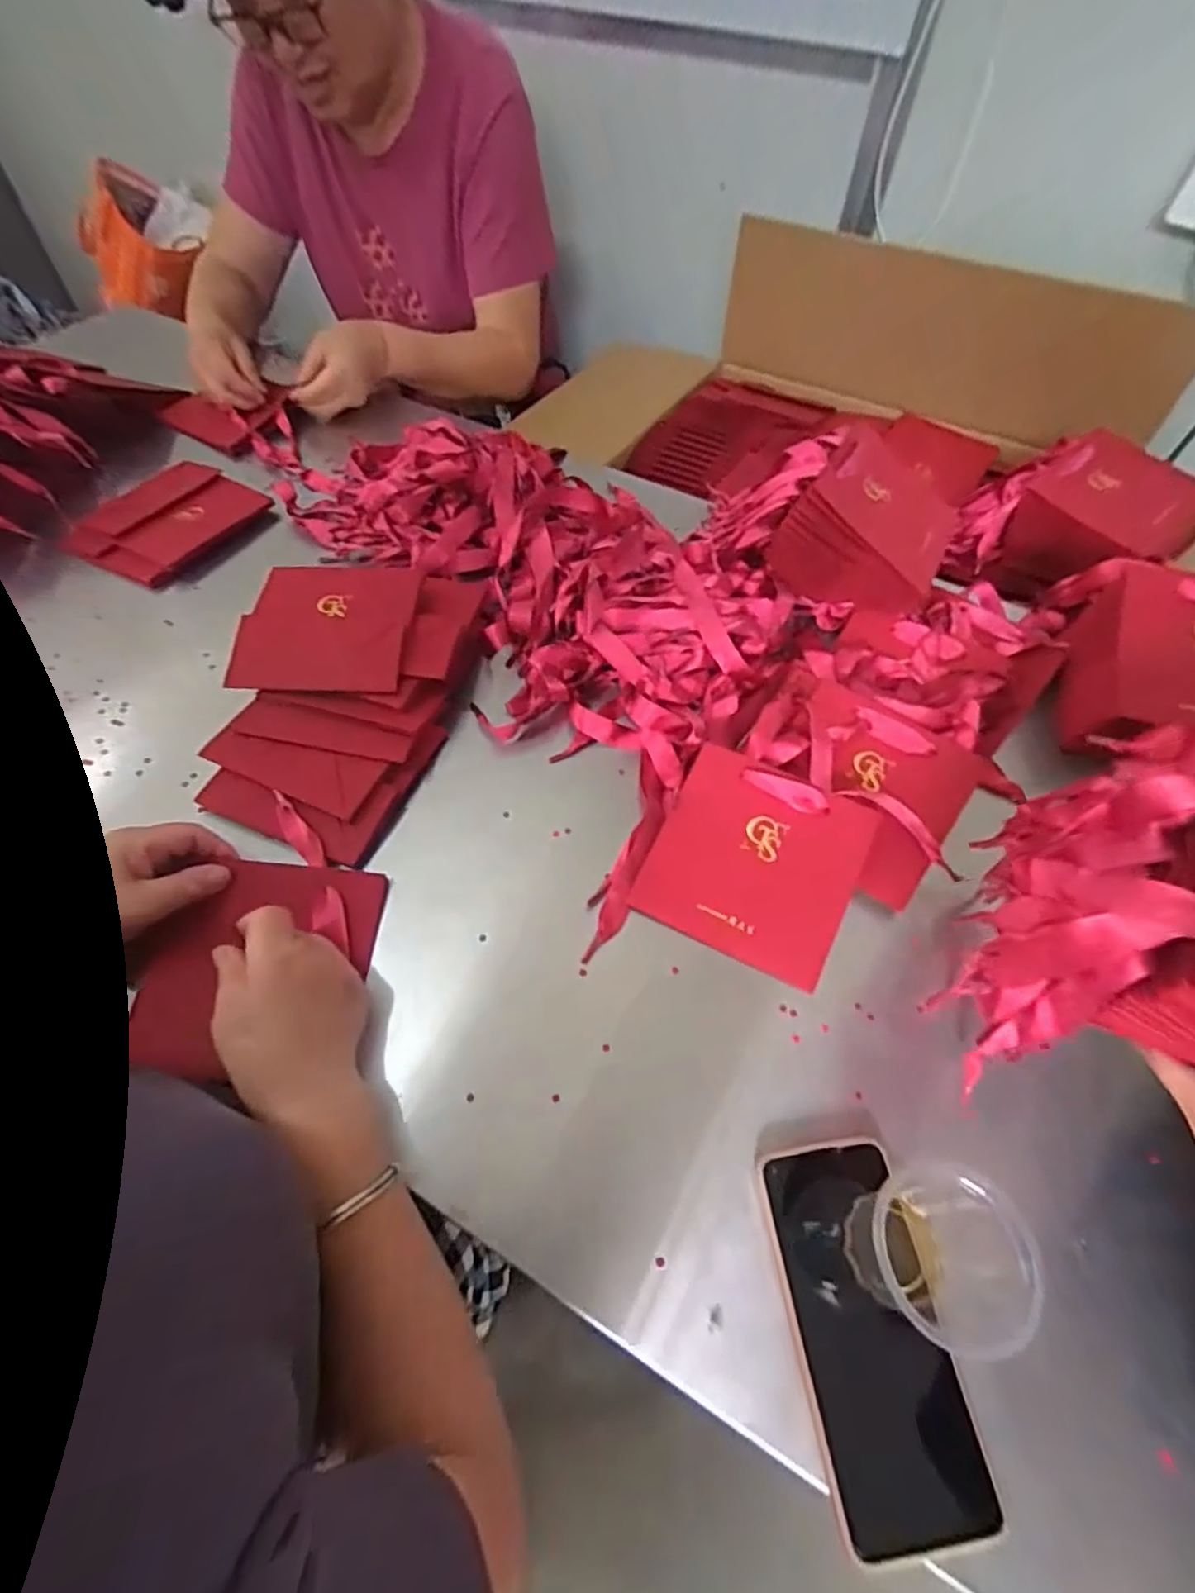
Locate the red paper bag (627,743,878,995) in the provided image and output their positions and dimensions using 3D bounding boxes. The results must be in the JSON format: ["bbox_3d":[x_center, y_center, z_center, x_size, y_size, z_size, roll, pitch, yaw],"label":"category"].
[{"bbox_3d":[0.113,0.046,0.478,0.139,0.008,0.136,24,75,13],"label":"red paper bag"}]

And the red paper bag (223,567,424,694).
[{"bbox_3d":[-0.228,-0.143,0.555,0.141,0.008,0.131,4,65,4],"label":"red paper bag"}]

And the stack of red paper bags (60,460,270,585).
[{"bbox_3d":[-0.446,-0.288,0.687,0.132,0.030,0.165,26,59,14],"label":"stack of red paper bags"}]

